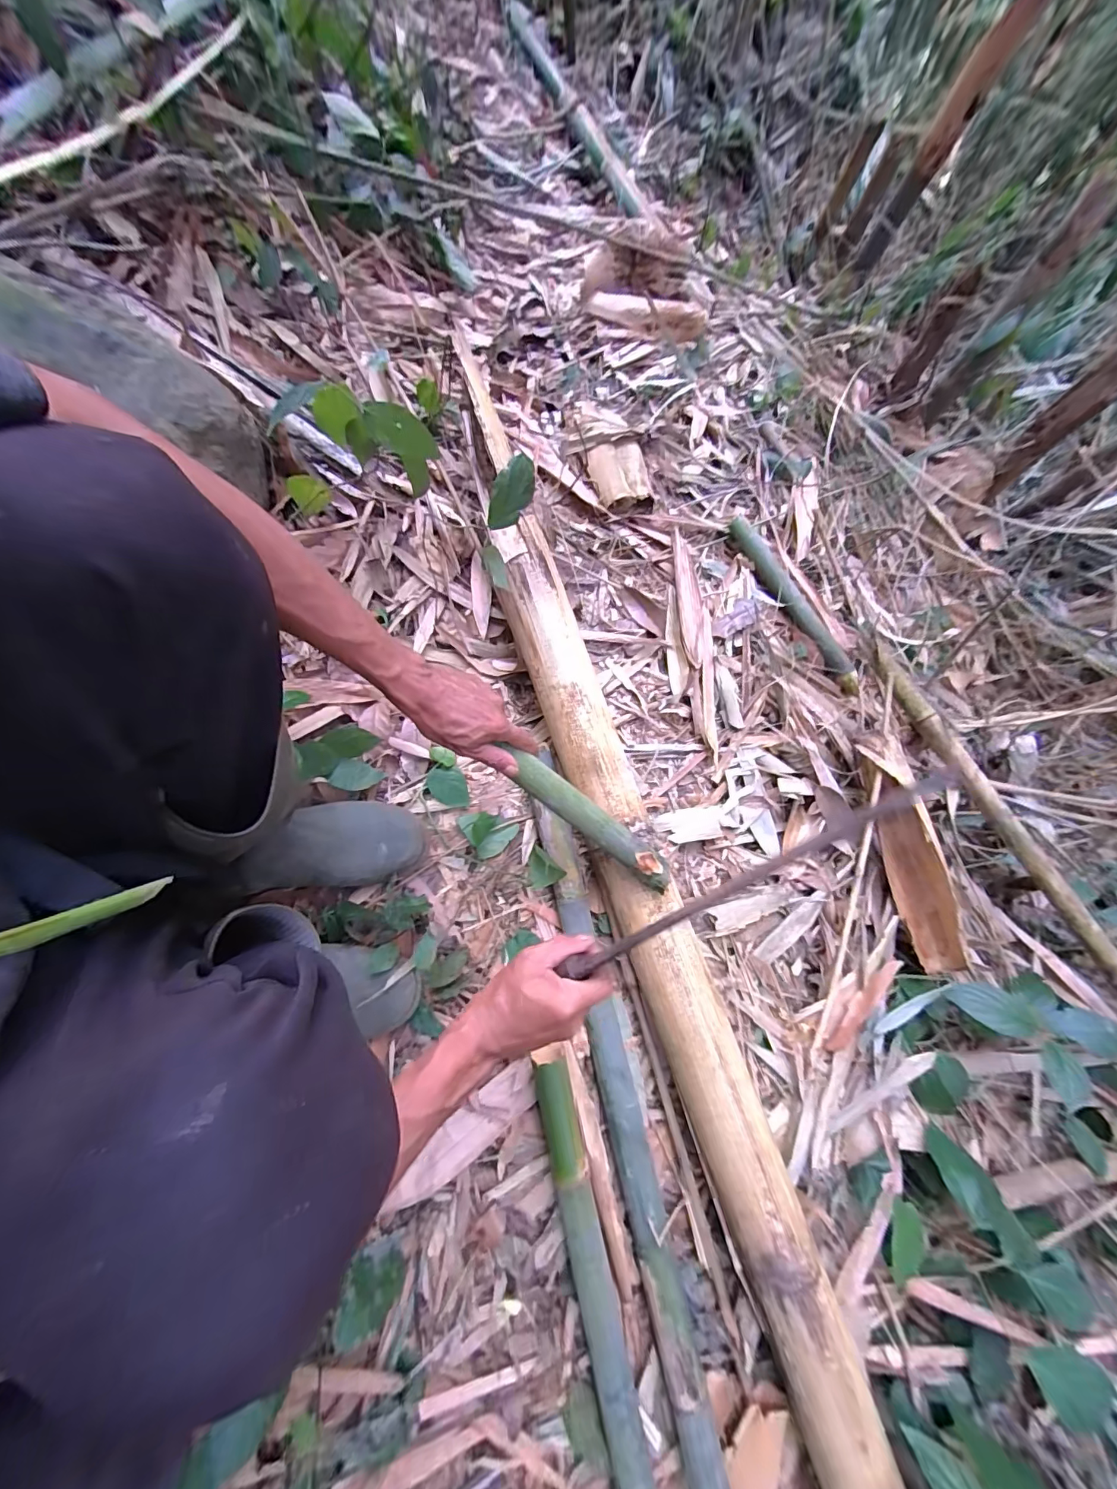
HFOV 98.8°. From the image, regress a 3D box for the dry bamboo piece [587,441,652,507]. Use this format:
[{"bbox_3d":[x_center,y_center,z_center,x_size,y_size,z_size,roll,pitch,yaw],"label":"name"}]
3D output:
[{"bbox_3d":[0.112,-0.517,0.903,0.117,0.042,0.174,-8,75,0],"label":"dry bamboo piece"}]

